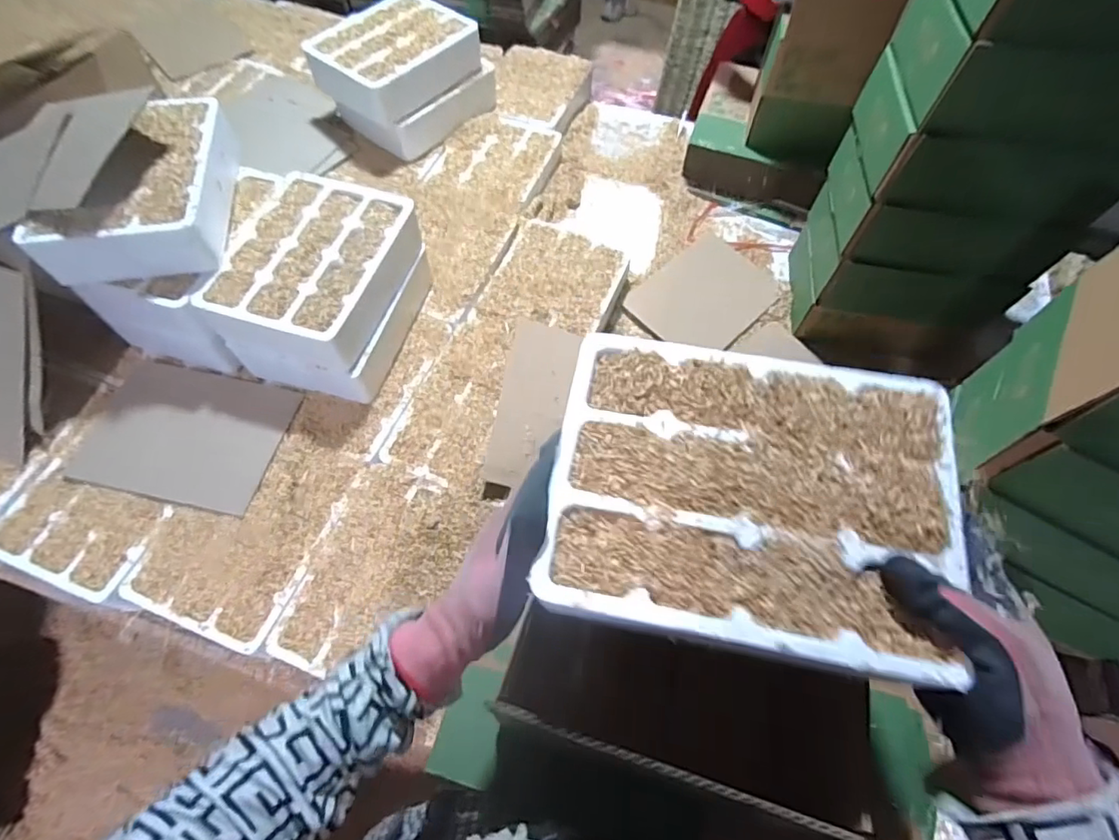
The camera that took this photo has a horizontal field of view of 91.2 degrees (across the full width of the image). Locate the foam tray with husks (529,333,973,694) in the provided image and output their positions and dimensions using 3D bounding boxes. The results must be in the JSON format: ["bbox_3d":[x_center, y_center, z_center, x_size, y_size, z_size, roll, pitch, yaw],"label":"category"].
[{"bbox_3d":[0.117,0.040,0.337,0.234,0.026,0.187,10,61,4],"label":"foam tray with husks"}]

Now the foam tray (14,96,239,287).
[{"bbox_3d":[-0.513,-0.289,0.673,0.179,0.087,0.232,-7,62,-5],"label":"foam tray"}]

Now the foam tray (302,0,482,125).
[{"bbox_3d":[-0.285,-0.627,0.941,0.198,0.068,0.245,38,67,18],"label":"foam tray"}]

